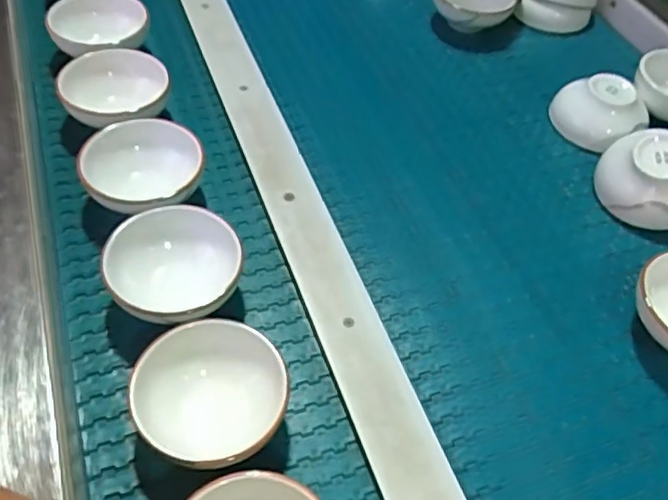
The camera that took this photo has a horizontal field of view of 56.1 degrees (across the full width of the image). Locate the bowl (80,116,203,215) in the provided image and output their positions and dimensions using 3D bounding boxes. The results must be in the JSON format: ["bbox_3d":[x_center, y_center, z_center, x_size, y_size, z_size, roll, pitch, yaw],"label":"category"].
[{"bbox_3d":[-0.173,-0.067,0.580,0.105,0.048,0.111,5,49,-5],"label":"bowl"}]

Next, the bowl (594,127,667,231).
[{"bbox_3d":[0.323,-0.075,0.631,0.089,0.069,0.093,-6,51,-6],"label":"bowl"}]

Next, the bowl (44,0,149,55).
[{"bbox_3d":[-0.264,-0.247,0.709,0.108,0.037,0.123,-12,52,-10],"label":"bowl"}]

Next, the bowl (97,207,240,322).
[{"bbox_3d":[-0.128,0.021,0.517,0.105,0.050,0.107,5,49,-5],"label":"bowl"}]

